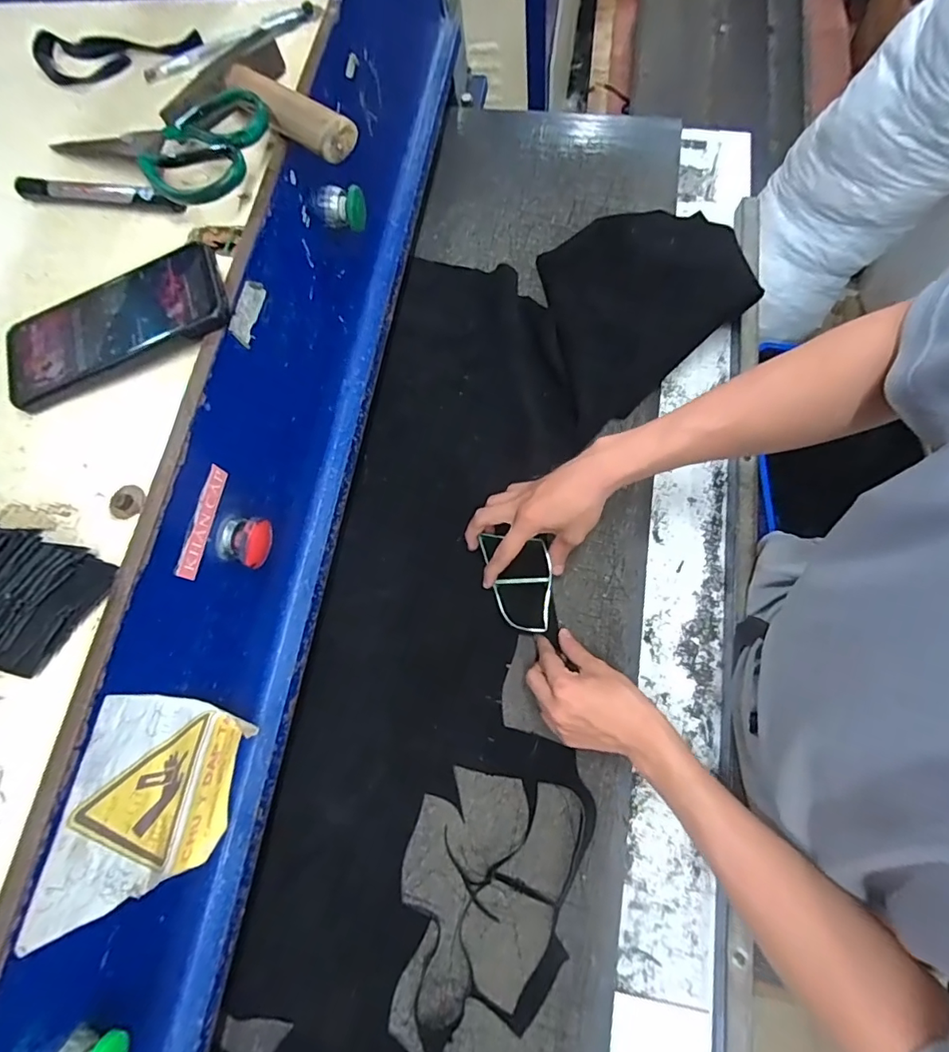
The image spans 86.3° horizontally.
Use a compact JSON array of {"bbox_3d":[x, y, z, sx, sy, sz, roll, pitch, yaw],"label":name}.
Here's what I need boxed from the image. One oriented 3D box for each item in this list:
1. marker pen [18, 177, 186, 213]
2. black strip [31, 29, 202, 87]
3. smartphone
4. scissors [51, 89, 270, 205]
[{"bbox_3d":[-0.292,-0.260,0.395,0.133,0.019,0.015,7,72,8],"label":"marker pen"},{"bbox_3d":[-0.323,-0.415,0.451,0.159,0.015,0.054,6,82,7],"label":"black strip"},{"bbox_3d":[-0.249,-0.140,0.350,0.157,0.009,0.075,-22,73,3],"label":"smartphone"},{"bbox_3d":[-0.253,-0.292,0.391,0.193,0.028,0.087,12,71,17],"label":"scissors"}]

